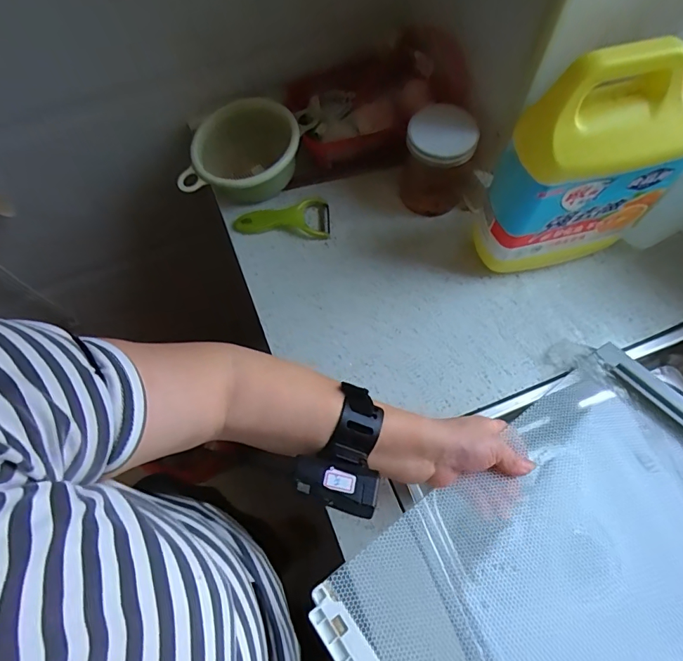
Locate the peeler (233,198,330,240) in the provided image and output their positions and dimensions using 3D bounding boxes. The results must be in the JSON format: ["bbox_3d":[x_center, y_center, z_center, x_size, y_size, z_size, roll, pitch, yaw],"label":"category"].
[{"bbox_3d":[-0.081,-0.153,0.602,0.128,0.020,0.060,-4,70,1],"label":"peeler"}]

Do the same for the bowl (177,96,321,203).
[{"bbox_3d":[-0.118,-0.239,0.601,0.201,0.080,0.126,-18,70,-5],"label":"bowl"}]

